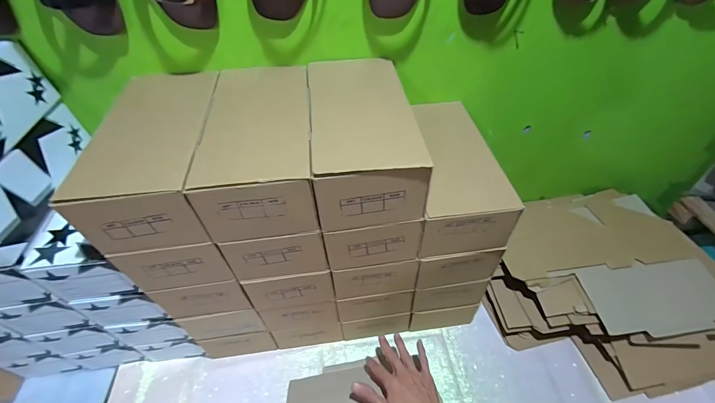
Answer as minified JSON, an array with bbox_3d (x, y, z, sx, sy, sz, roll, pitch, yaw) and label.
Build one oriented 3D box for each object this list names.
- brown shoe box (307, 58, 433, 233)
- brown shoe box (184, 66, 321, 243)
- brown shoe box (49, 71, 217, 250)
[{"bbox_3d":[0.003,-0.101,0.494,0.134,0.097,0.264,-6,47,-4],"label":"brown shoe box"},{"bbox_3d":[-0.133,-0.083,0.486,0.136,0.094,0.254,-5,47,-4],"label":"brown shoe box"},{"bbox_3d":[-0.272,-0.067,0.476,0.140,0.102,0.257,-6,47,-4],"label":"brown shoe box"}]

